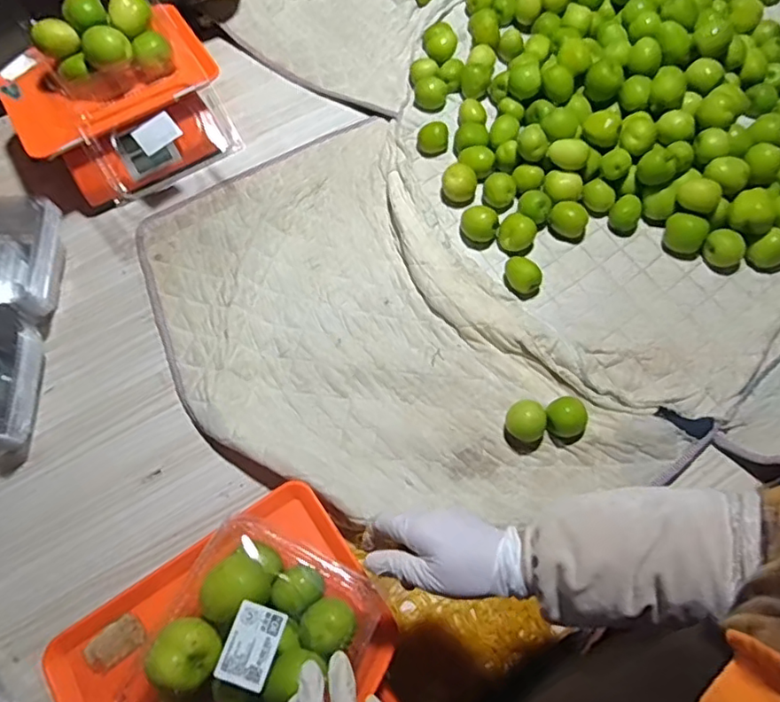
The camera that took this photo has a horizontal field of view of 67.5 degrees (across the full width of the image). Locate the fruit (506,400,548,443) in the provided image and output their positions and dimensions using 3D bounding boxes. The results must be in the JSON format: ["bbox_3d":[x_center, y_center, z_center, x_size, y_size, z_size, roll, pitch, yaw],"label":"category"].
[{"bbox_3d":[0.170,0.089,0.730,0.046,0.042,0.046,0,67,1],"label":"fruit"}]

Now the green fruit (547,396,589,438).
[{"bbox_3d":[0.223,0.085,0.740,0.046,0.039,0.044,0,67,1],"label":"green fruit"}]

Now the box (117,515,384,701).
[{"bbox_3d":[-0.116,0.263,0.508,0.170,0.074,0.195,27,70,12],"label":"box"}]

